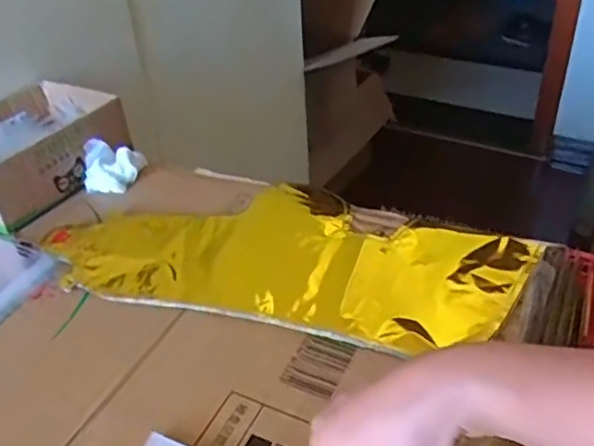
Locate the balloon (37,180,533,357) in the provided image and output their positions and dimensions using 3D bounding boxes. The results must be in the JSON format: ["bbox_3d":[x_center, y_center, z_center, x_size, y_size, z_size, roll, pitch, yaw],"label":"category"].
[{"bbox_3d":[-0.008,0.018,0.554,0.396,0.011,0.176,8,39,16],"label":"balloon"}]

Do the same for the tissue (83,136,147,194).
[{"bbox_3d":[-0.191,-0.061,0.654,0.058,0.037,0.041,-7,37,-4],"label":"tissue"}]

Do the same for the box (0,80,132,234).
[{"bbox_3d":[-0.283,-0.080,0.667,0.141,0.063,0.191,16,41,24],"label":"box"}]

